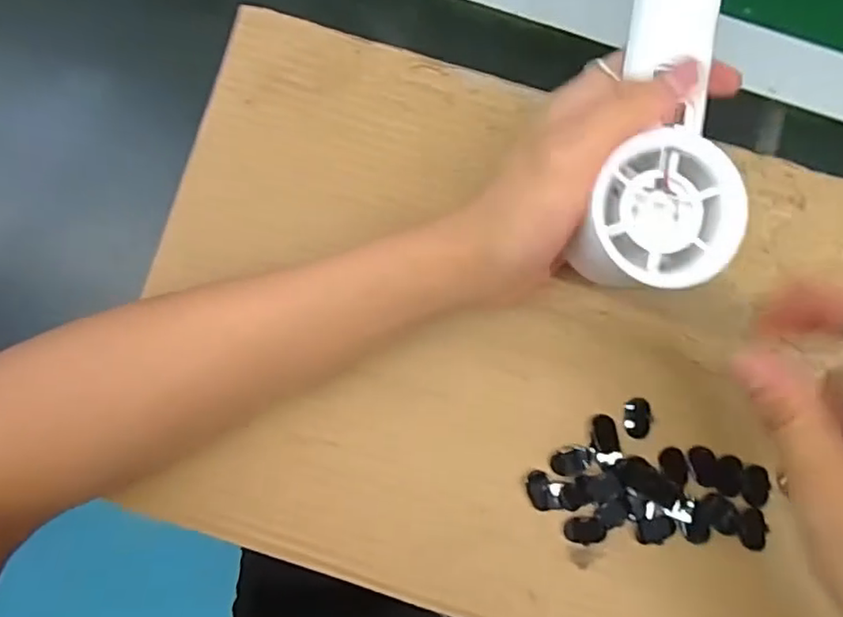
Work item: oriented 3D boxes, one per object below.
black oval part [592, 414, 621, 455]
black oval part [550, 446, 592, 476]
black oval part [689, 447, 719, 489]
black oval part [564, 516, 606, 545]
[{"bbox_3d":[0.091,0.062,0.303,0.013,0.004,0.019,-11,84,-2],"label":"black oval part"},{"bbox_3d":[0.074,0.075,0.303,0.020,0.004,0.012,-23,84,-3],"label":"black oval part"},{"bbox_3d":[0.140,0.078,0.303,0.012,0.004,0.021,-19,84,-2],"label":"black oval part"},{"bbox_3d":[0.079,0.107,0.297,0.018,0.006,0.012,0,83,0],"label":"black oval part"}]

